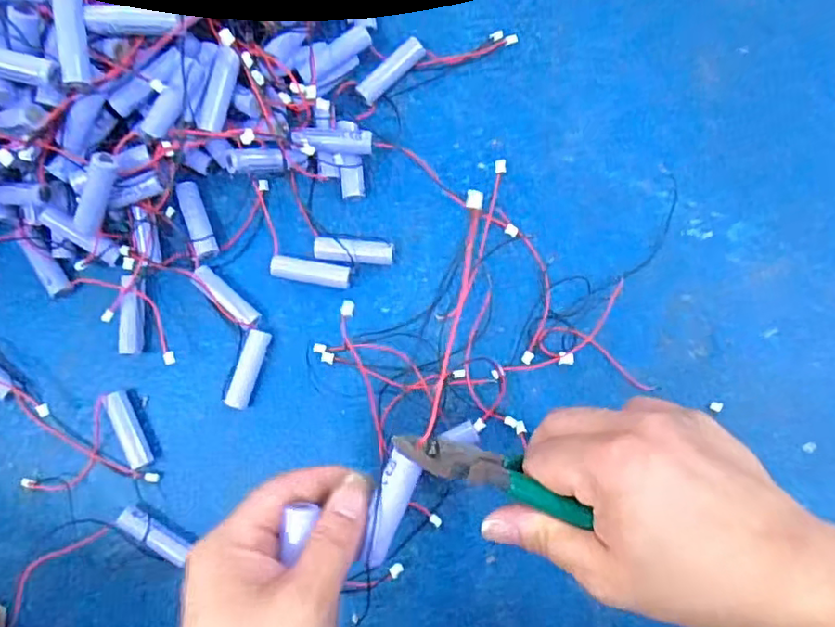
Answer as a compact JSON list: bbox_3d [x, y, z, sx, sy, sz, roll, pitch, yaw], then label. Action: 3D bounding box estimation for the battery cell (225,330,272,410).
[{"bbox_3d":[-0.105,0.034,0.375,0.014,0.014,0.049,16,87,4],"label":"battery cell"}]

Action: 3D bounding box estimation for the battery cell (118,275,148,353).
[{"bbox_3d":[-0.178,0.002,0.379,0.015,0.016,0.048,5,86,4],"label":"battery cell"}]

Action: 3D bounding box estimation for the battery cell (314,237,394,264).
[{"bbox_3d":[-0.039,-0.039,0.376,0.050,0.013,0.014,6,86,4],"label":"battery cell"}]

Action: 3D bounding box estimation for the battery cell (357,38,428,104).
[{"bbox_3d":[-0.018,-0.155,0.384,0.050,0.010,0.015,-42,85,-1],"label":"battery cell"}]

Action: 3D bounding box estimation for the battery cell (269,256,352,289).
[{"bbox_3d":[-0.067,-0.026,0.378,0.049,0.013,0.015,9,86,4],"label":"battery cell"}]

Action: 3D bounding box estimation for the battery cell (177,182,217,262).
[{"bbox_3d":[-0.140,-0.060,0.384,0.013,0.015,0.052,-20,85,2],"label":"battery cell"}]

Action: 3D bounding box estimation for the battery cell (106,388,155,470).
[{"bbox_3d":[-0.179,0.072,0.375,0.012,0.013,0.049,-21,85,1],"label":"battery cell"}]

